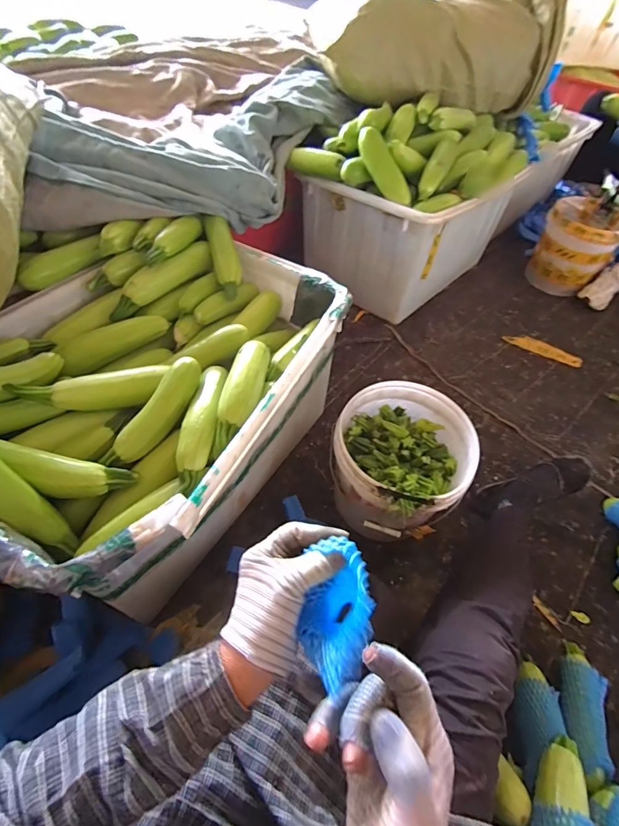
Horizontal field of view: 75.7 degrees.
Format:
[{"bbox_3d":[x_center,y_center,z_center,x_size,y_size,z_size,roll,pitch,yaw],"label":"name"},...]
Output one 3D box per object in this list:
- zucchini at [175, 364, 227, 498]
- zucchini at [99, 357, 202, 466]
[{"bbox_3d":[-0.165,0.004,0.615,0.051,0.045,0.242,5,53,-2],"label":"zucchini"},{"bbox_3d":[-0.235,-0.001,0.616,0.056,0.043,0.203,29,73,15],"label":"zucchini"}]

